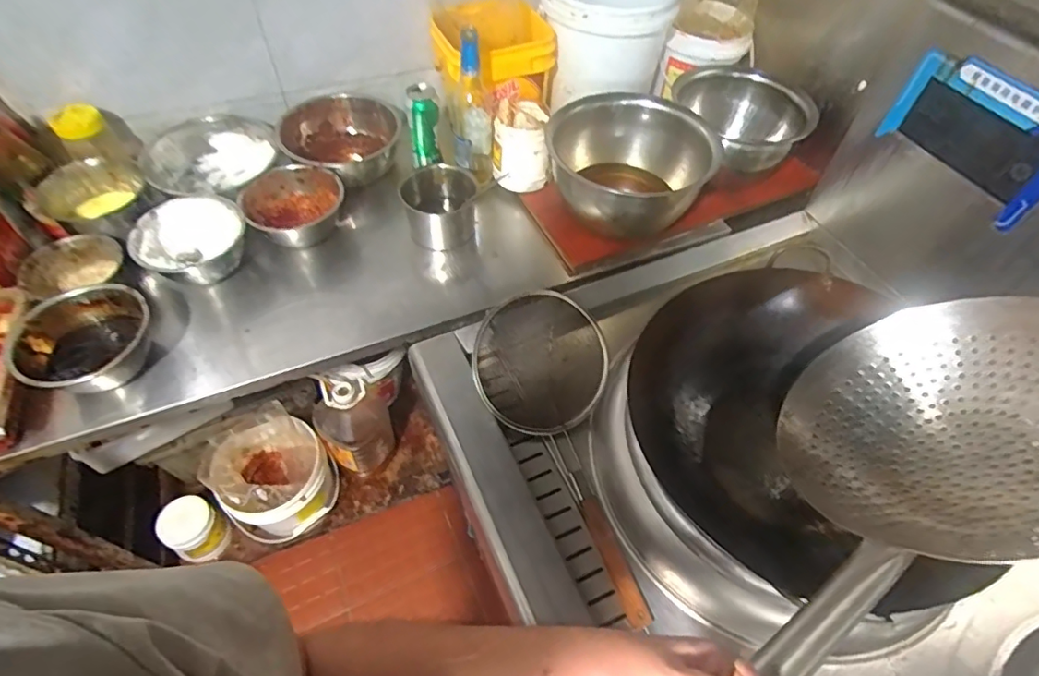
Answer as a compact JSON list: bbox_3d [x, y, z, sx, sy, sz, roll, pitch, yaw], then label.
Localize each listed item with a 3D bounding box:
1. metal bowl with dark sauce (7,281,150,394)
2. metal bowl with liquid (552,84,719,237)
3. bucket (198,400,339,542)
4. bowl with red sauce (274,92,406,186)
[{"bbox_3d":[-0.635,0.011,0.800,0.174,0.081,0.169,1,53,-2],"label":"metal bowl with dark sauce"},{"bbox_3d":[0.184,-0.320,0.963,0.230,0.142,0.269,-13,55,-12],"label":"metal bowl with liquid"},{"bbox_3d":[-0.590,0.327,1.297,0.239,0.214,0.242,1,53,-2],"label":"bucket"},{"bbox_3d":[-0.366,-0.410,1.152,0.253,0.120,0.262,1,53,-2],"label":"bowl with red sauce"}]

